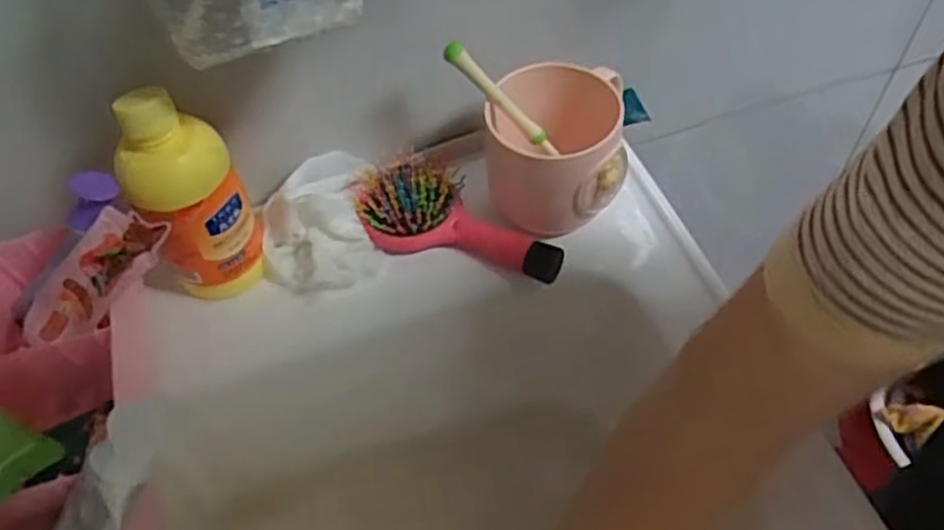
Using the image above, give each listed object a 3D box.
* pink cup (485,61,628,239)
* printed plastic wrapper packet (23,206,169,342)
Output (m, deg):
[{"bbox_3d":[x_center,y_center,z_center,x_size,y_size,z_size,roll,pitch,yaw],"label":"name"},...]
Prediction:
[{"bbox_3d":[0.056,-0.070,0.486,0.091,0.089,0.088,-2,54,2],"label":"pink cup"},{"bbox_3d":[-0.211,0.008,0.413,0.106,0.014,0.038,-40,78,12],"label":"printed plastic wrapper packet"}]

